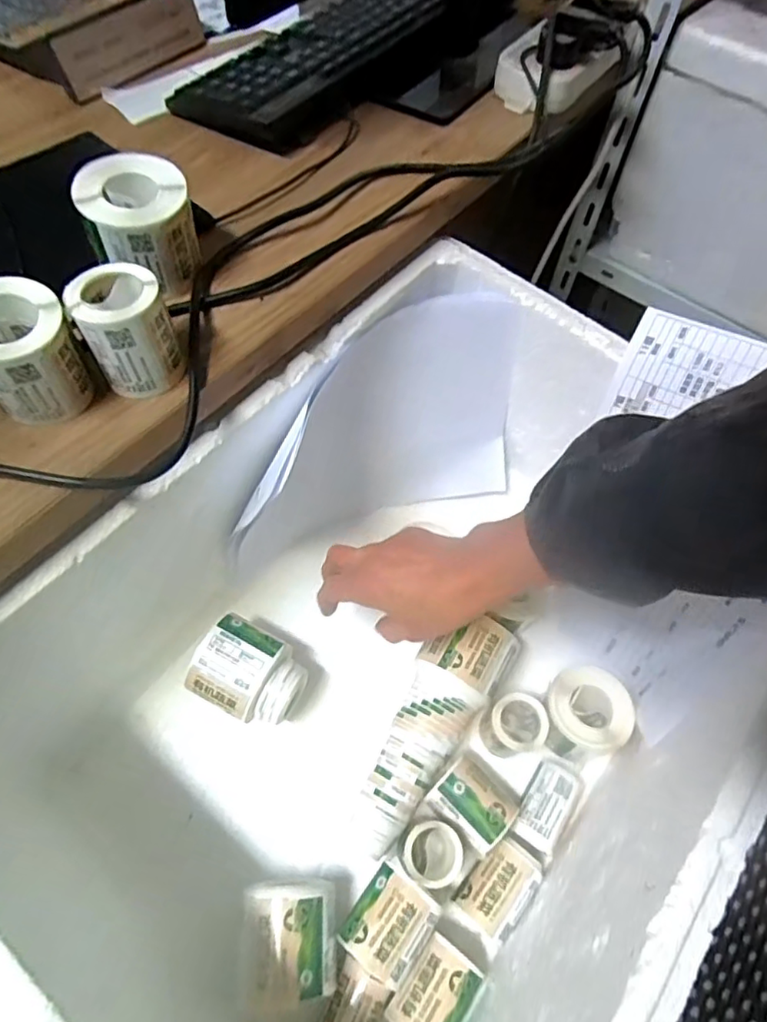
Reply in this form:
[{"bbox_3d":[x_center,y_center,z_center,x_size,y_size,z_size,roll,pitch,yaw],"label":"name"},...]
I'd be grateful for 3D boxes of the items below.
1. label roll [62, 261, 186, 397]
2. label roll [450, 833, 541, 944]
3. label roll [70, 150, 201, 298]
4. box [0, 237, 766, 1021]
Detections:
[{"bbox_3d":[-0.146,-0.103,0.340,0.046,0.062,0.043,1,60,-1],"label":"label roll"},{"bbox_3d":[0.086,0.280,0.442,0.050,0.032,0.058,35,65,16],"label":"label roll"},{"bbox_3d":[-0.157,-0.185,0.389,0.063,0.067,0.072,-13,62,-9],"label":"label roll"},{"bbox_3d":[0.021,0.113,0.438,0.400,0.234,0.533,35,65,16],"label":"box"}]

